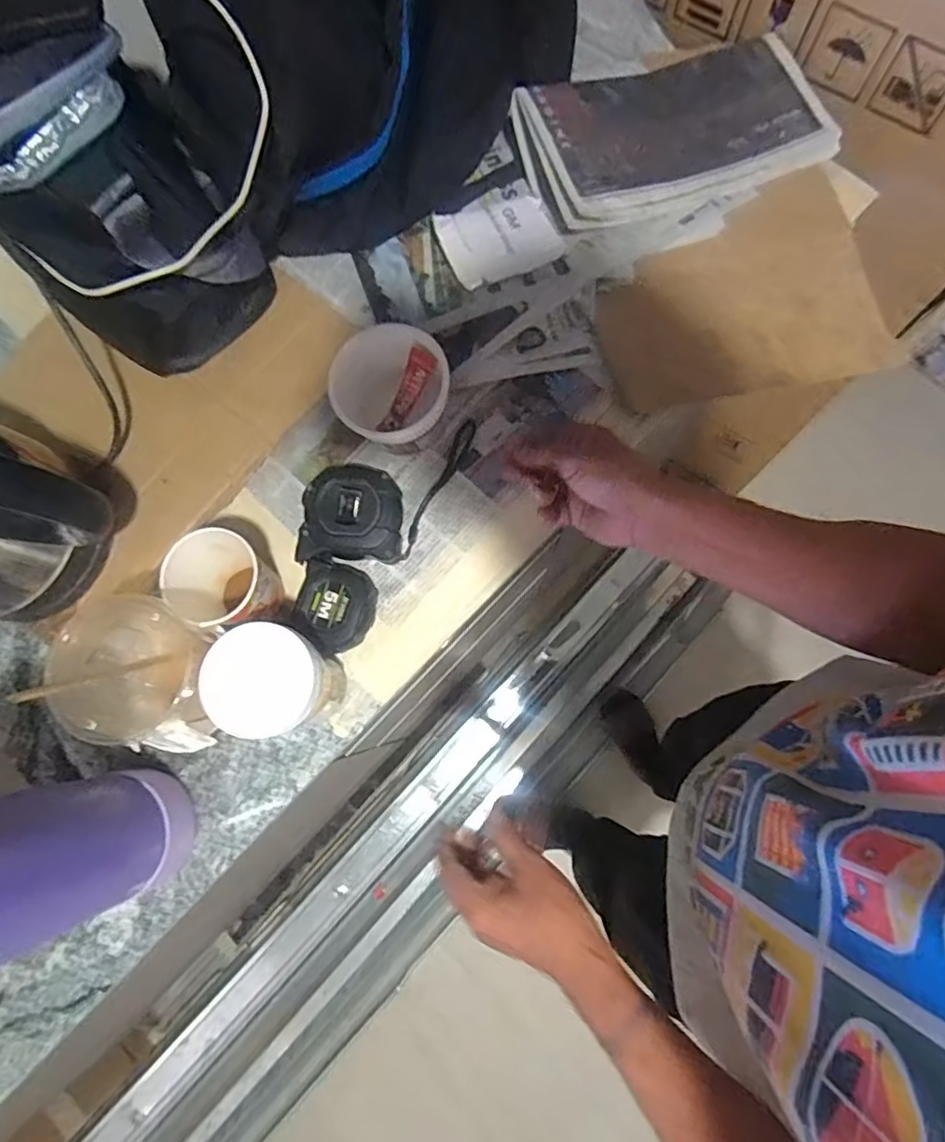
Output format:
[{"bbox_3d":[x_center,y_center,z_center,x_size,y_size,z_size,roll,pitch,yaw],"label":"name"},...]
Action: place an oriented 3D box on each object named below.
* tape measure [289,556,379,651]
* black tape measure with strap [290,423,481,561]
[{"bbox_3d":[-0.113,0.029,0.502,0.061,0.034,0.071,13,78,5],"label":"tape measure"},{"bbox_3d":[-0.067,-0.057,0.510,0.175,0.046,0.088,-22,78,-3],"label":"black tape measure with strap"}]

